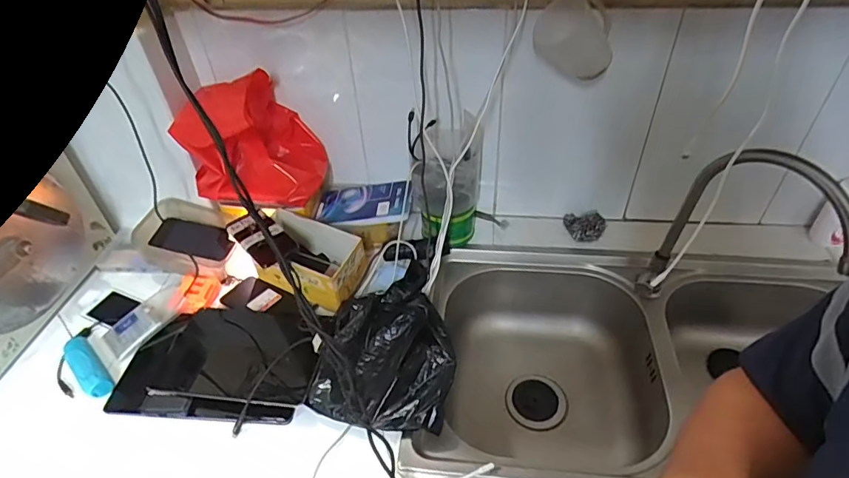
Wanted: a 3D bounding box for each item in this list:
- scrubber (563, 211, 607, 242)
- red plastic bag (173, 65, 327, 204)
[{"bbox_3d":[0.292,-0.026,0.914,0.073,0.069,0.042,14,45,18],"label":"scrubber"},{"bbox_3d":[-0.288,-0.156,0.831,0.227,0.211,0.104,-12,43,-9],"label":"red plastic bag"}]

